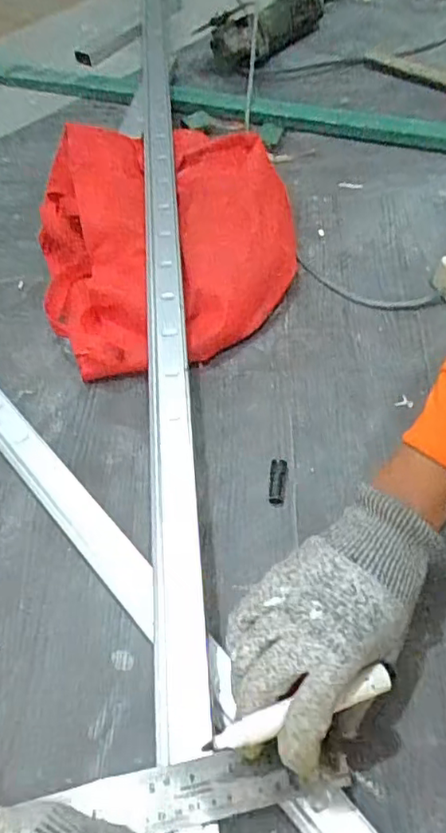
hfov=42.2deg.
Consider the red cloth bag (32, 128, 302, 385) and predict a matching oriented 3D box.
[{"bbox_3d":[-0.069,-0.223,0.700,0.303,0.102,0.373,-8,56,-1],"label":"red cloth bag"}]

